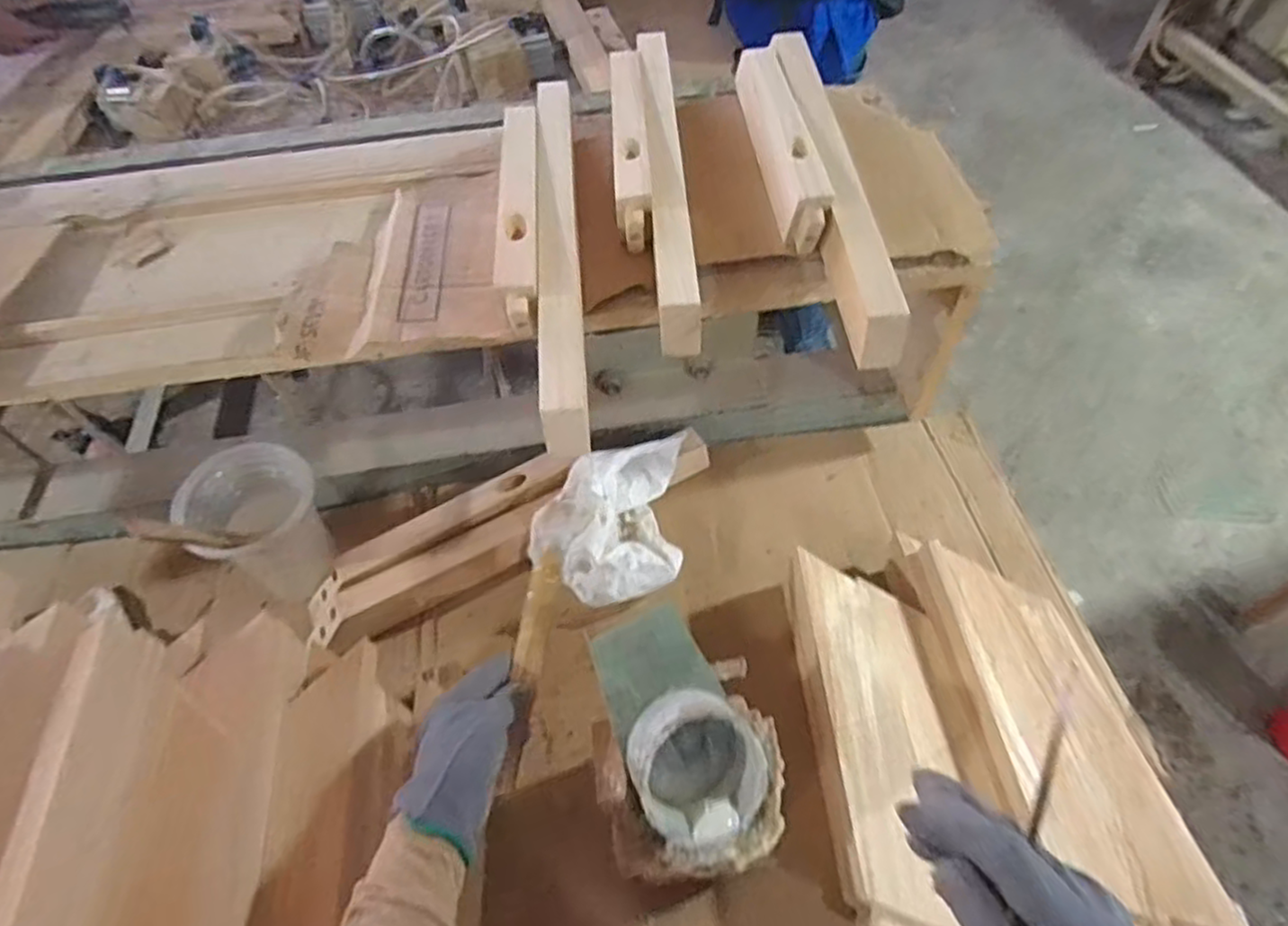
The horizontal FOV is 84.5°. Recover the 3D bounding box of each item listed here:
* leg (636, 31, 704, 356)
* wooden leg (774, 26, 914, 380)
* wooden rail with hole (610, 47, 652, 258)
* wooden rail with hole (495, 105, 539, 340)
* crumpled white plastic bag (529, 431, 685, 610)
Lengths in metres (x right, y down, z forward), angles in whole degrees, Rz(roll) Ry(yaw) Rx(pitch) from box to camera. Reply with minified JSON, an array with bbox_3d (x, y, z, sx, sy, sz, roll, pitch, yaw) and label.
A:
[{"bbox_3d":[0.018,-0.262,0.619,0.029,0.048,0.398,-4,55,1],"label":"leg"},{"bbox_3d":[0.154,-0.249,0.603,0.035,0.041,0.409,-4,55,1],"label":"wooden leg"},{"bbox_3d":[-0.013,-0.293,0.639,0.028,0.050,0.259,-4,55,1],"label":"wooden rail with hole"},{"bbox_3d":[-0.101,-0.210,0.576,0.030,0.032,0.259,-5,55,0],"label":"wooden rail with hole"},{"bbox_3d":[-0.030,0.051,0.710,0.137,0.092,0.172,4,56,6],"label":"crumpled white plastic bag"}]

